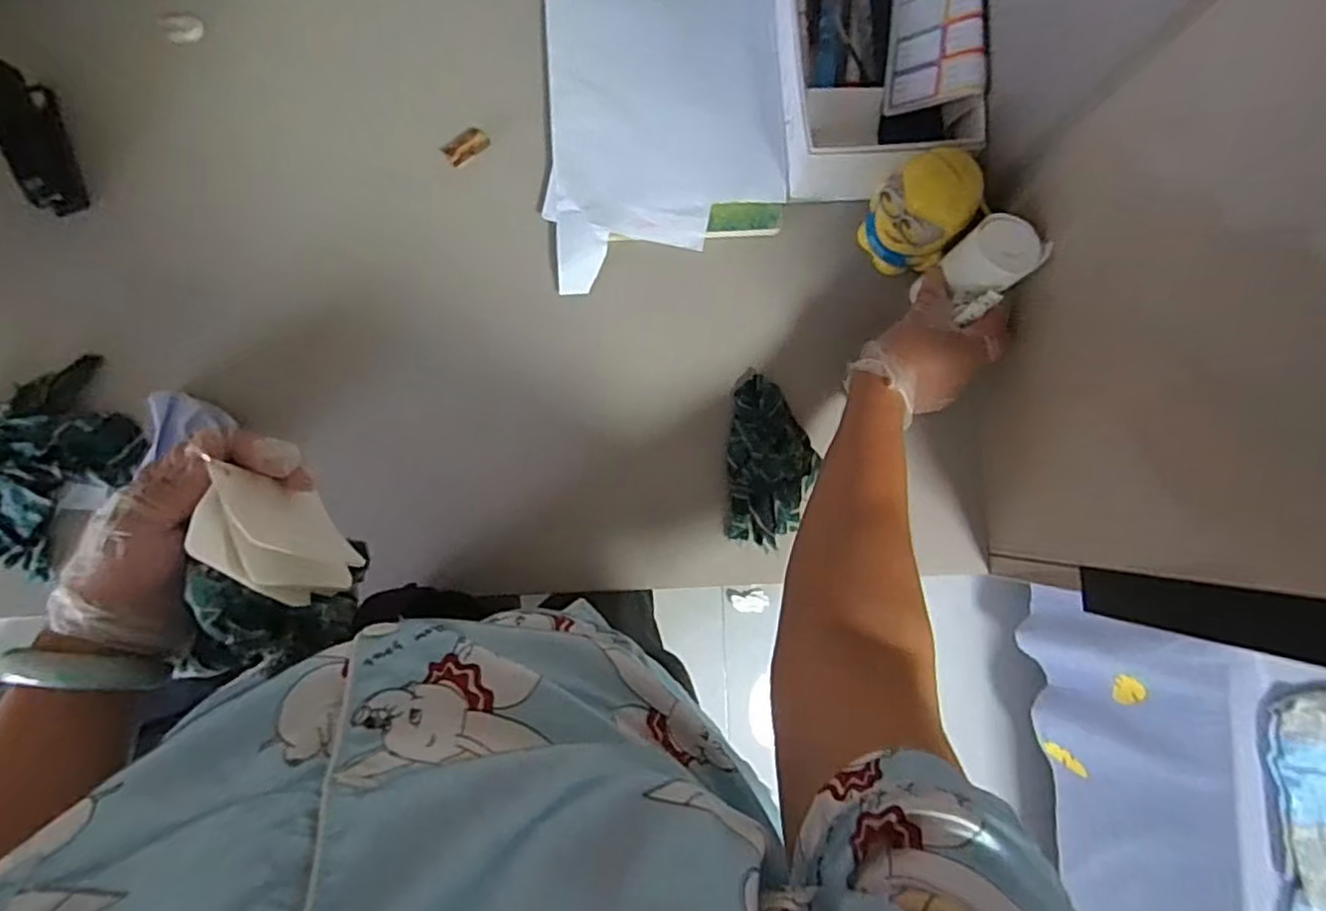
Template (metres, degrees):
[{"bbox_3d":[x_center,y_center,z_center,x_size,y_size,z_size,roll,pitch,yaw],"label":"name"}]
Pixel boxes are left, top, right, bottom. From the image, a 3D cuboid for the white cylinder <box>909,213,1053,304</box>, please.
[{"bbox_3d":[0.254,-0.152,0.522,0.047,0.064,0.048,-20,86,-3],"label":"white cylinder"}]

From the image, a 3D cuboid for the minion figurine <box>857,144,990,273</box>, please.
[{"bbox_3d":[0.213,-0.196,0.569,0.063,0.116,0.068,0,86,-2],"label":"minion figurine"}]

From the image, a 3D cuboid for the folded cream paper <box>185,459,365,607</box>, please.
[{"bbox_3d":[-0.204,0.043,0.361,0.072,0.060,0.038,43,86,2],"label":"folded cream paper"}]

